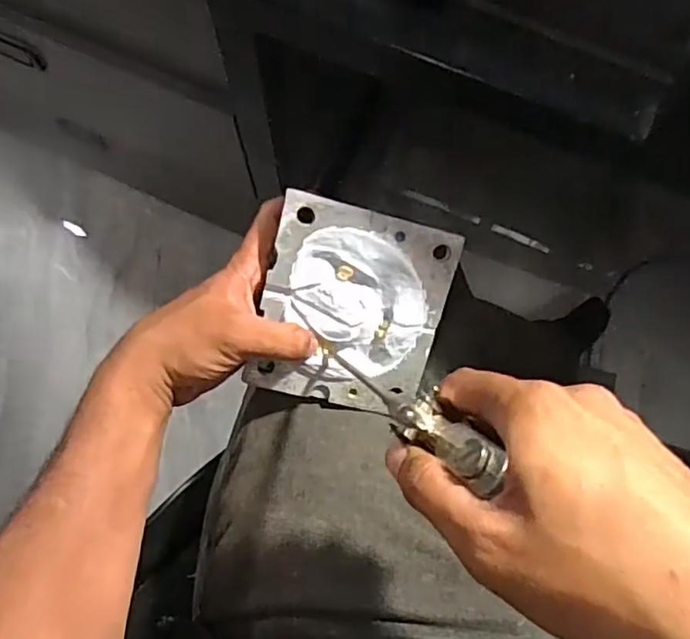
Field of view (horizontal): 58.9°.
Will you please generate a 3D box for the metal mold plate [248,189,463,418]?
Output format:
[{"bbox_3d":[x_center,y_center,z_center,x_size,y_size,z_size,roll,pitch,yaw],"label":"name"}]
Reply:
[{"bbox_3d":[0.005,-0.005,0.383,0.109,0.011,0.124,13,104,-8],"label":"metal mold plate"}]

